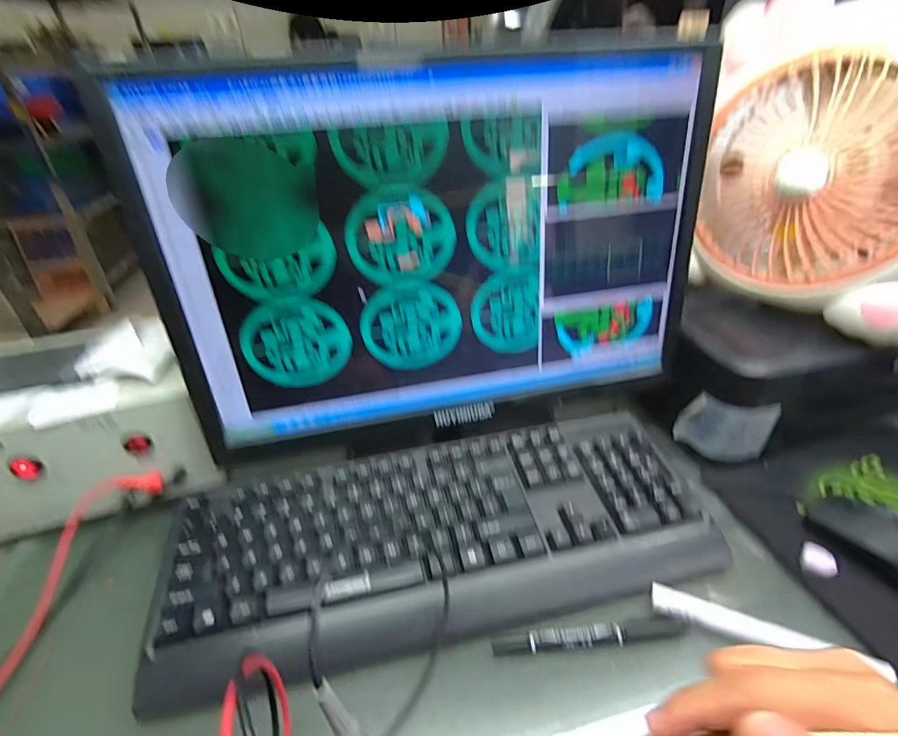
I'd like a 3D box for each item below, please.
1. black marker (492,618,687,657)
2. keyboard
[{"bbox_3d":[0.099,0.189,0.316,0.134,0.011,0.013,-4,34,-4],"label":"black marker"},{"bbox_3d":[-0.003,0.131,0.372,0.423,0.040,0.150,-8,34,-9],"label":"keyboard"}]

